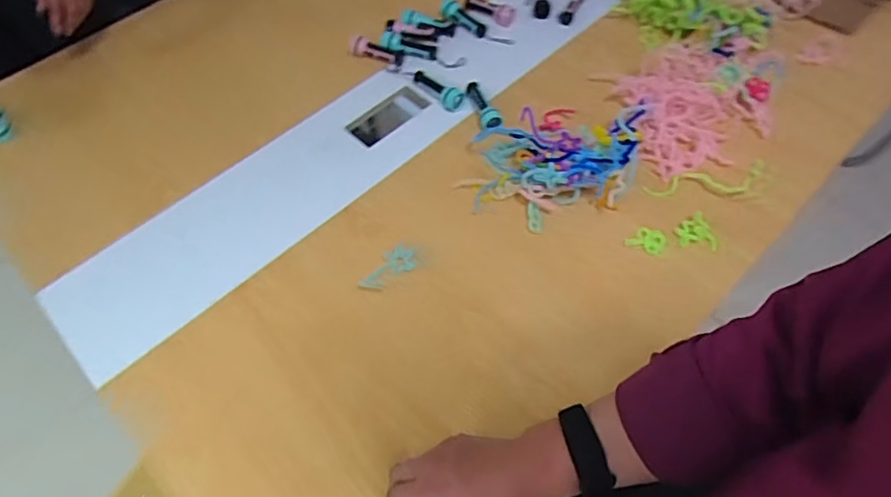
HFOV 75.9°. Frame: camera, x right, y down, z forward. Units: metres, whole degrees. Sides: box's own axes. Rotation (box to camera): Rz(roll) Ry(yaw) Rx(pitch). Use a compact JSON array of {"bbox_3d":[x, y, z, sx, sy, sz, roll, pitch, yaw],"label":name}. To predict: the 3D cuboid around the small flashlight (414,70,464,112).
[{"bbox_3d":[-0.013,-0.279,0.994,0.029,0.027,0.102,-39,64,-20],"label":"small flashlight"}]

